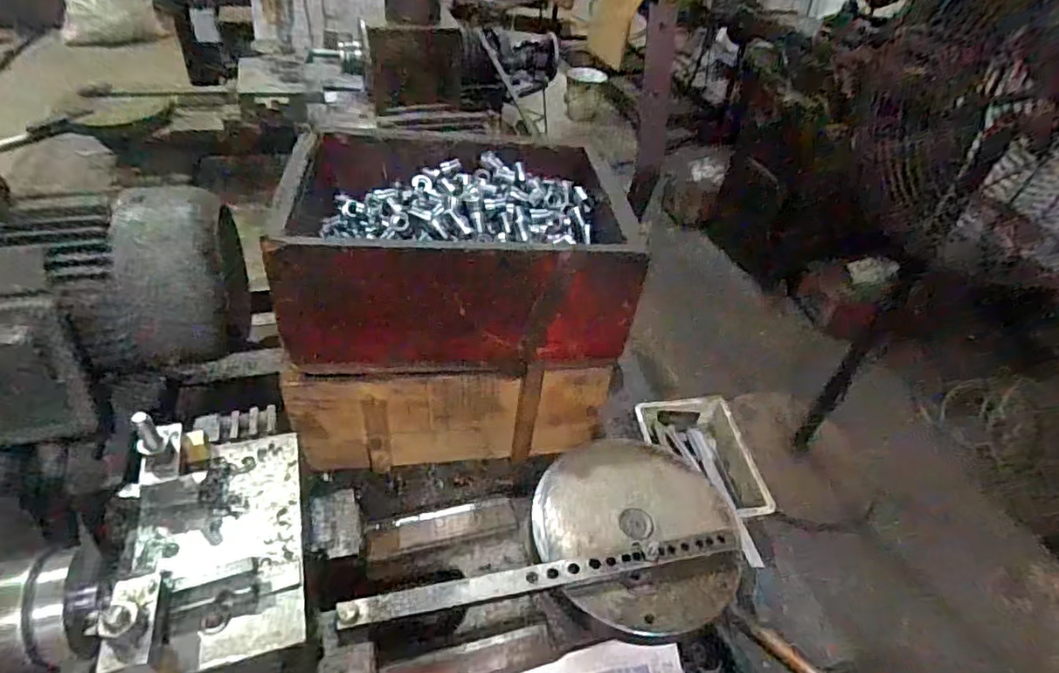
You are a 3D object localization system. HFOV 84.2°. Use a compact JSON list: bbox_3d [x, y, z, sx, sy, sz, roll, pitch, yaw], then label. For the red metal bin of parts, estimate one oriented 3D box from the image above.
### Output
[{"bbox_3d":[-0.077,-0.101,0.654,0.338,0.145,0.240,-1,42,-9],"label":"red metal bin of parts"}]

